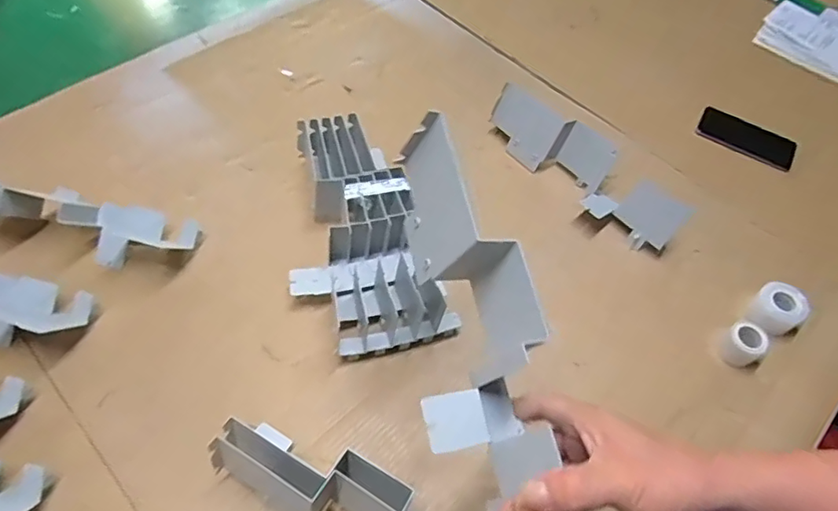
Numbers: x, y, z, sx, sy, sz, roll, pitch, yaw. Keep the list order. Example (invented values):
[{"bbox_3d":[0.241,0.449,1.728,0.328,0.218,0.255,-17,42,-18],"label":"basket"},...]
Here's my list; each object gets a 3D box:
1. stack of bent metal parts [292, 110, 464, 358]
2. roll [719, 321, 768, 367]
[{"bbox_3d":[-0.084,-0.035,0.709,0.180,0.105,0.333,-15,72,-14],"label":"stack of bent metal parts"},{"bbox_3d":[0.405,0.112,0.685,0.047,0.045,0.047,-27,63,-20],"label":"roll"}]

